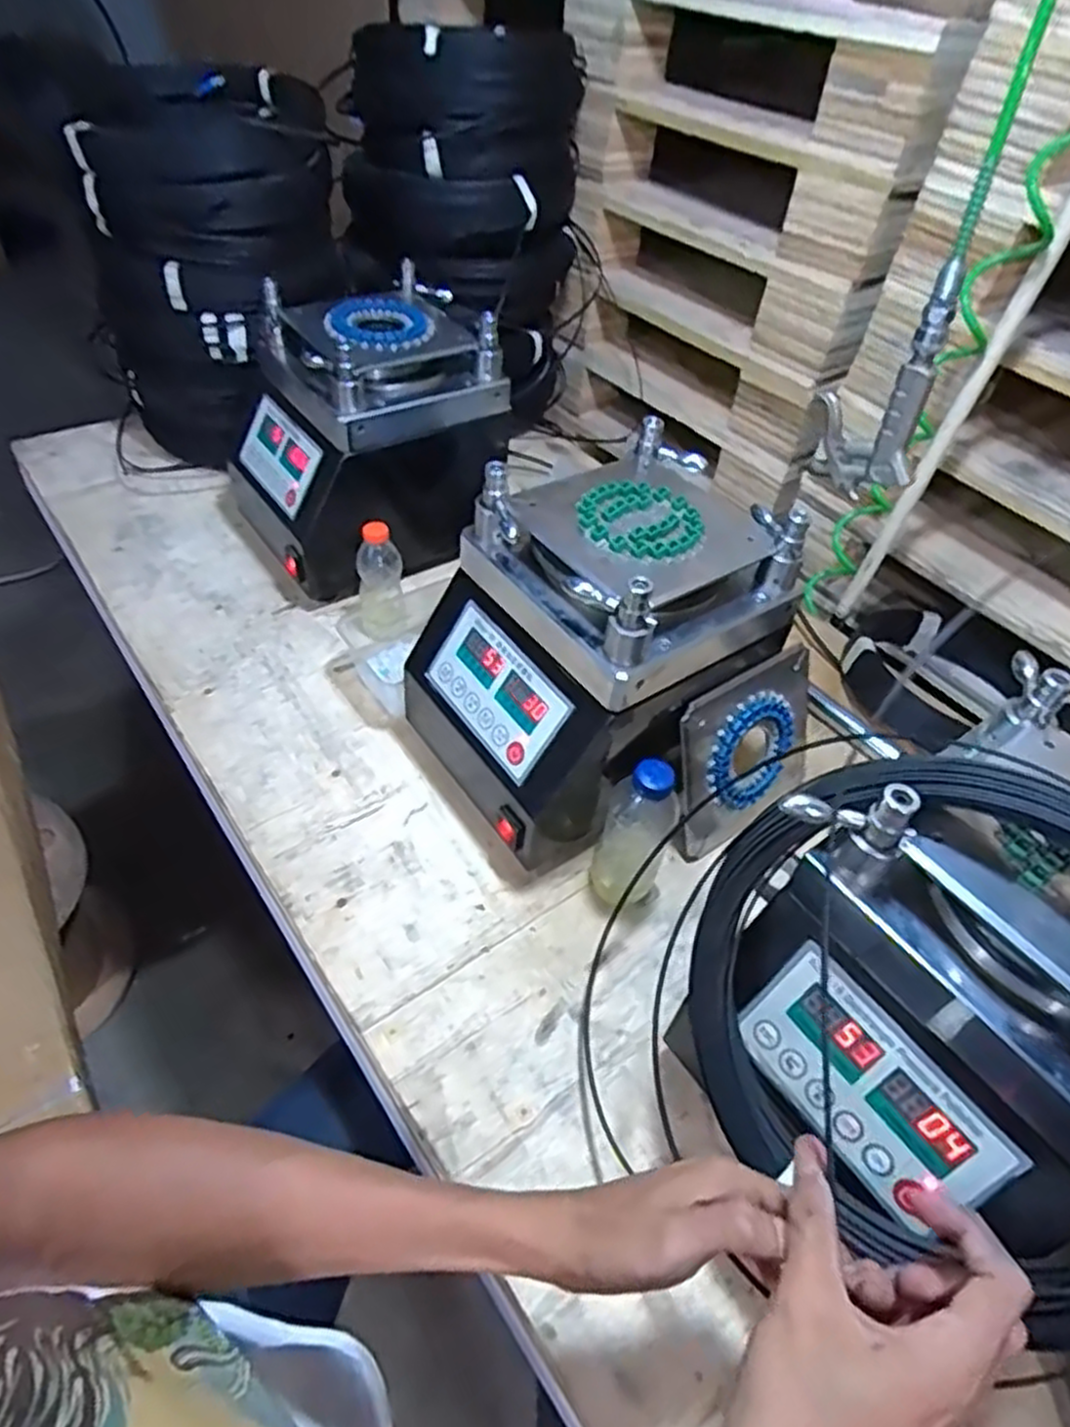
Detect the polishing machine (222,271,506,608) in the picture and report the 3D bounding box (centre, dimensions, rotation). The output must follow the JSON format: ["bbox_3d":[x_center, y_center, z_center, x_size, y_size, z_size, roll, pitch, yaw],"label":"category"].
[{"bbox_3d":[-0.203,-0.342,0.920,0.303,0.254,0.286,-22,53,-23],"label":"polishing machine"}]

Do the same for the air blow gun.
[{"bbox_3d":[0.273,-0.254,0.591,0.071,0.163,0.075,11,47,5],"label":"air blow gun"}]

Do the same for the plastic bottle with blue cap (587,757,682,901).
[{"bbox_3d":[0.089,0.093,0.643,0.058,0.154,0.076,19,48,12],"label":"plastic bottle with blue cap"}]

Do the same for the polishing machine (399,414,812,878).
[{"bbox_3d":[0.053,-0.062,0.701,0.276,0.274,0.223,-22,53,-23],"label":"polishing machine"}]

